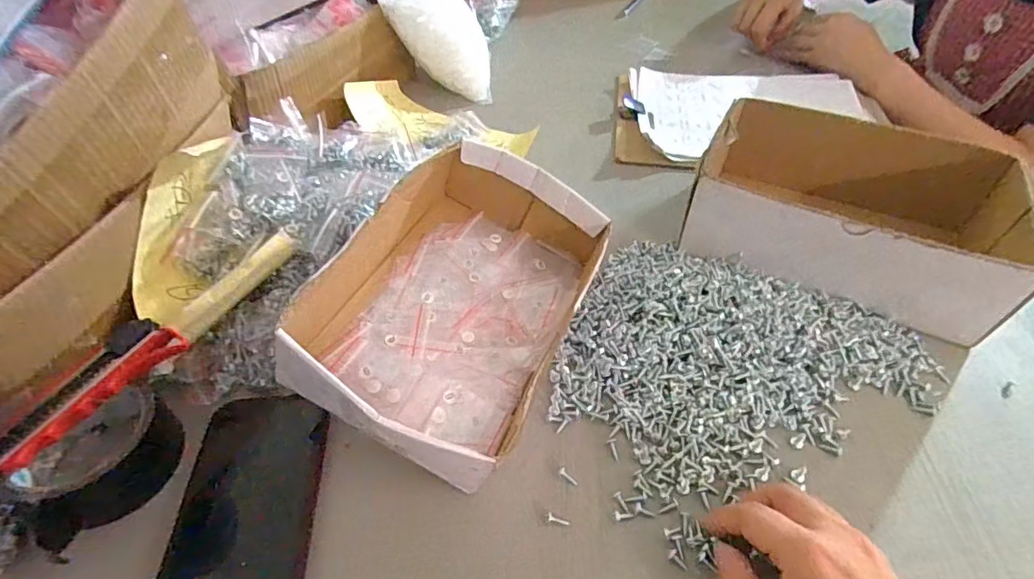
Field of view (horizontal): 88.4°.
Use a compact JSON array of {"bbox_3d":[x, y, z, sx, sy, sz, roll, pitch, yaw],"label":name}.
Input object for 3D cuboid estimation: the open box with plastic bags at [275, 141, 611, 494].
[{"bbox_3d":[-0.049,-0.001,0.409,0.188,0.084,0.256,19,50,17],"label":"open box with plastic bags"}]

